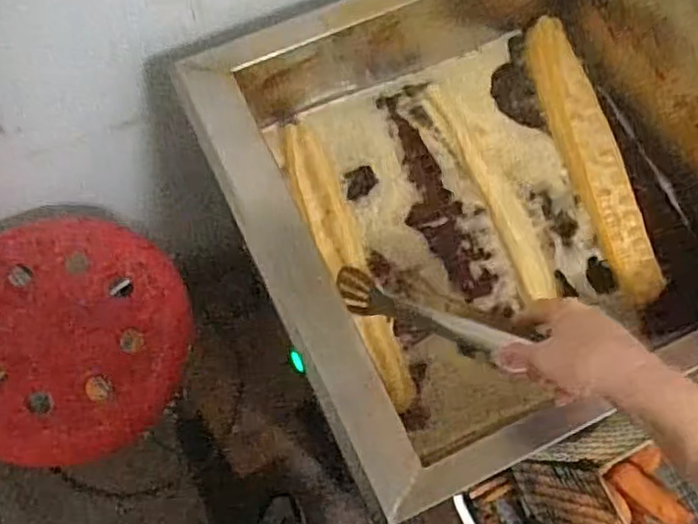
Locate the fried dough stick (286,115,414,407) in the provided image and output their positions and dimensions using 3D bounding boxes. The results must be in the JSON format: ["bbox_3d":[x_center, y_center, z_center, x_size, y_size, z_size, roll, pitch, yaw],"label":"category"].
[{"bbox_3d":[0.000,-0.002,0.726,0.041,0.030,0.318,-21,75,-8],"label":"fried dough stick"}]

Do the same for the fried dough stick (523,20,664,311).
[{"bbox_3d":[0.268,-0.121,0.763,0.056,0.036,0.337,-16,74,-7],"label":"fried dough stick"}]

